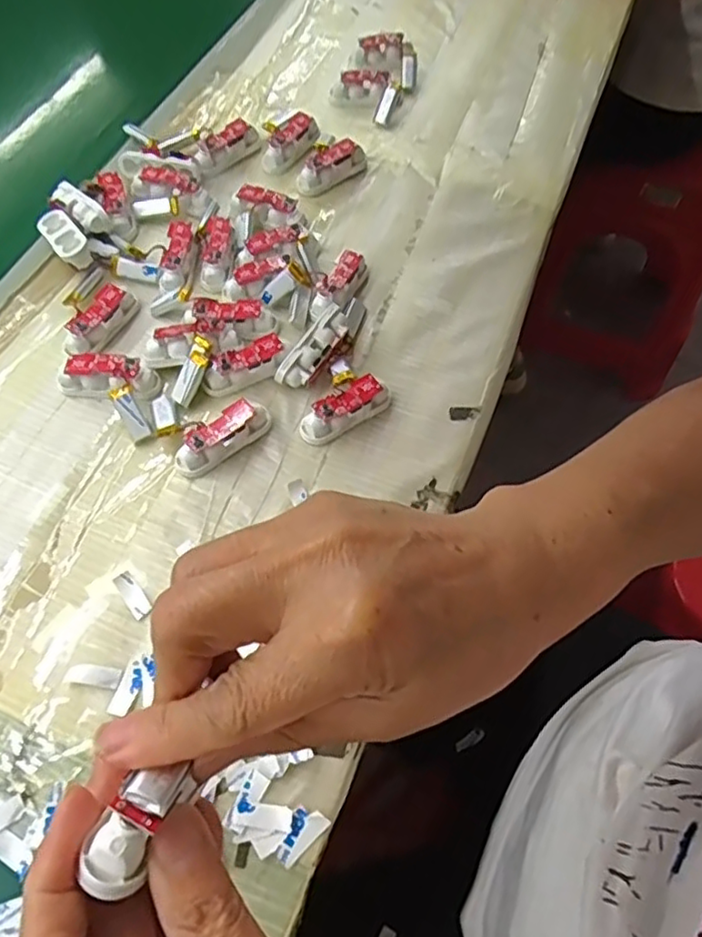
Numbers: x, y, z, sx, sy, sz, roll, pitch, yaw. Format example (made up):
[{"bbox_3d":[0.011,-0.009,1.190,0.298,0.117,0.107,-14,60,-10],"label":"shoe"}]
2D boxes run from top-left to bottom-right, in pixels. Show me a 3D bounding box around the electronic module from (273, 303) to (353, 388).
[{"bbox_3d":[-0.022,-0.074,0.414,0.020,0.022,0.058,37,80,16],"label":"electronic module"}]

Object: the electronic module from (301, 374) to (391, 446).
[{"bbox_3d":[-0.002,-0.037,0.397,0.061,0.019,0.018,-31,66,-17],"label":"electronic module"}]

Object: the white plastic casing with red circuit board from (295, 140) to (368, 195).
[{"bbox_3d":[-0.017,-0.238,0.508,0.029,0.023,0.061,41,68,19],"label":"white plastic casing with red circuit board"}]

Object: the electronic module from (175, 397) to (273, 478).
[{"bbox_3d":[-0.076,-0.021,0.385,0.062,0.021,0.021,-34,67,-18],"label":"electronic module"}]

